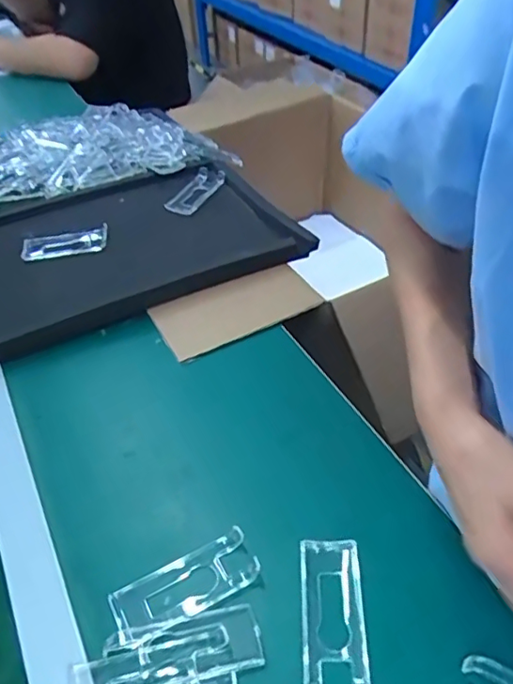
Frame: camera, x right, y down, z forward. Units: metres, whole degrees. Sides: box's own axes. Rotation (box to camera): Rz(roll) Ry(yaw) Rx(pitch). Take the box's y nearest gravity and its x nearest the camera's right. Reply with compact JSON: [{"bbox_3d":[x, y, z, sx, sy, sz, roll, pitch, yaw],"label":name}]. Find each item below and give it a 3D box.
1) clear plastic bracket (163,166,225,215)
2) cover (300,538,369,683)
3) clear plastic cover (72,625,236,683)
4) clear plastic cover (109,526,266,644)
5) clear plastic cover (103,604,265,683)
[{"bbox_3d":[-0.089,-0.218,0.799,0.044,0.016,0.108,21,50,23],"label":"clear plastic bracket"},{"bbox_3d":[0.056,0.195,0.405,0.045,0.016,0.110,0,44,3],"label":"cover"},{"bbox_3d":[-0.070,0.227,0.376,0.104,0.004,0.046,-12,44,-9],"label":"clear plastic cover"},{"bbox_3d":[-0.053,0.184,0.422,0.109,0.008,0.045,-21,47,-18],"label":"clear plastic cover"},{"bbox_3d":[-0.051,0.215,0.388,0.106,0.006,0.042,-12,44,-9],"label":"clear plastic cover"}]

